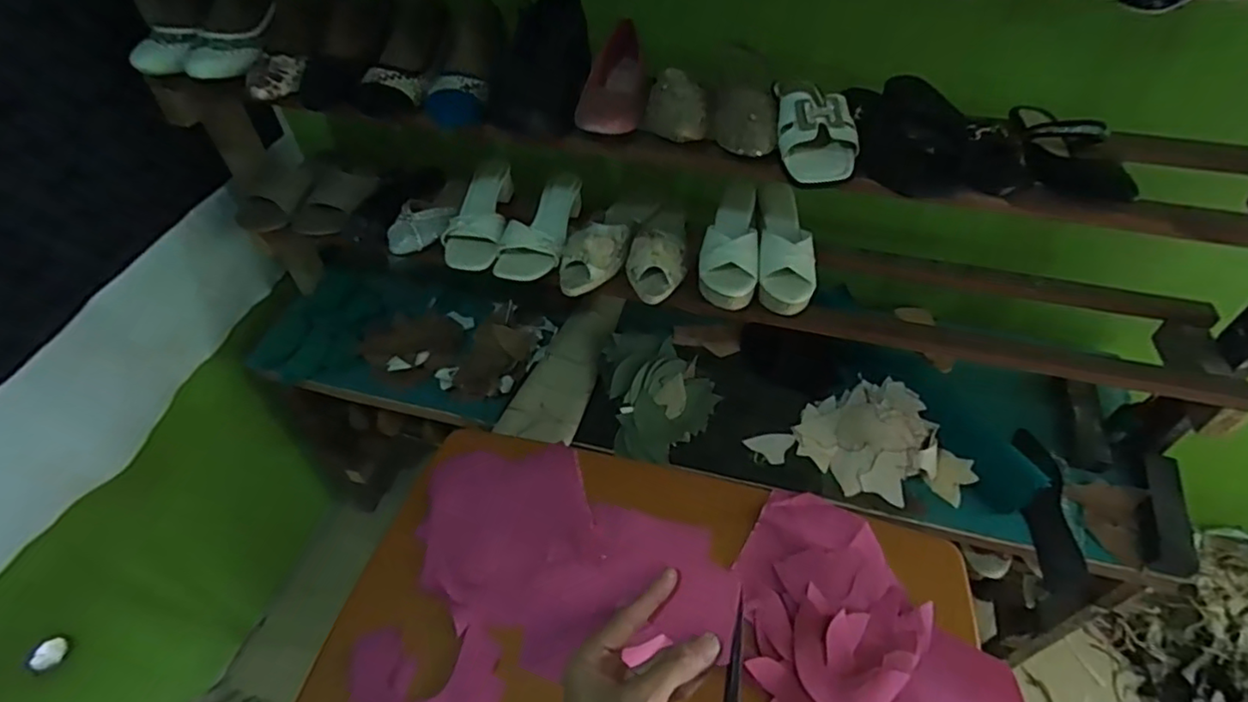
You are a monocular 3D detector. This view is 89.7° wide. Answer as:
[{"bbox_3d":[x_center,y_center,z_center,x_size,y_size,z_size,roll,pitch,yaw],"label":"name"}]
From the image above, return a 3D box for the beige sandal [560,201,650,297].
[{"bbox_3d":[-0.026,-0.179,0.966,0.084,0.056,0.234,21,52,19],"label":"beige sandal"}]

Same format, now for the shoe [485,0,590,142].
[{"bbox_3d":[-0.099,-0.371,0.792,0.100,0.070,0.241,8,68,8],"label":"shoe"}]

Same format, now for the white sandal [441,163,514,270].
[{"bbox_3d":[-0.226,-0.221,1.020,0.094,0.065,0.229,7,61,7],"label":"white sandal"}]

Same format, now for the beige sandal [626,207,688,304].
[{"bbox_3d":[0.054,-0.167,0.956,0.088,0.062,0.217,6,48,6],"label":"beige sandal"}]

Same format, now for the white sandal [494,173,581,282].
[{"bbox_3d":[-0.128,-0.194,0.977,0.090,0.055,0.205,12,49,11],"label":"white sandal"}]

